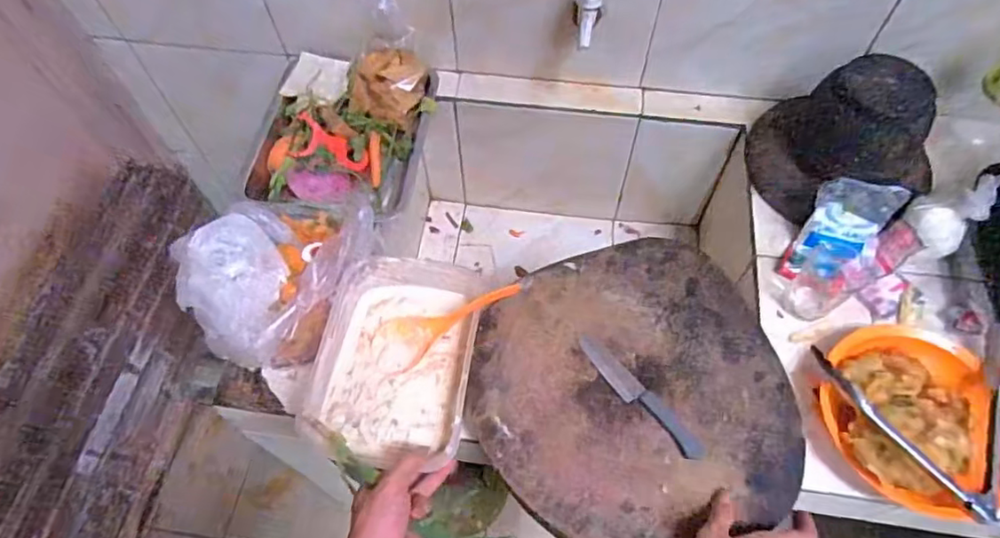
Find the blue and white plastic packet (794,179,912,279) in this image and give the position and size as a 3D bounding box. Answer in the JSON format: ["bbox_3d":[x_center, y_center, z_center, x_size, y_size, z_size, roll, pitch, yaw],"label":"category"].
[{"bbox_3d":[0.437,-0.047,0.745,0.090,0.021,0.126,18,103,16],"label":"blue and white plastic packet"}]

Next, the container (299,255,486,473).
[{"bbox_3d":[-0.116,0.092,0.692,0.172,0.058,0.246,6,59,4],"label":"container"}]

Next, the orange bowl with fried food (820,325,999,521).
[{"bbox_3d":[0.452,0.160,0.640,0.190,0.068,0.199,0,59,0],"label":"orange bowl with fried food"}]

